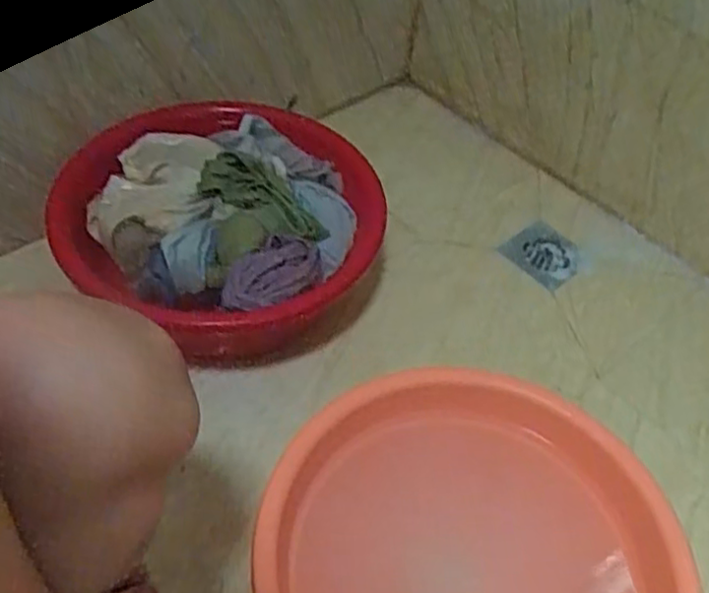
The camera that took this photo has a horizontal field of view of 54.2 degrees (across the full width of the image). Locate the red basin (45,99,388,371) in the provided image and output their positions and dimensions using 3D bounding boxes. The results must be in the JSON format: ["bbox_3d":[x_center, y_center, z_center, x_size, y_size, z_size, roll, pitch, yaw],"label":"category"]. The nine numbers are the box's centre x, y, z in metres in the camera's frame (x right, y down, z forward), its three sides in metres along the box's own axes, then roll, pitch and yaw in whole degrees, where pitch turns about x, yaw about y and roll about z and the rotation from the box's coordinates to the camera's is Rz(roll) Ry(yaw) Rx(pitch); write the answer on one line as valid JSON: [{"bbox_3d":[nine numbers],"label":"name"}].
[{"bbox_3d":[-0.147,-0.092,0.866,0.352,0.142,0.343,2,48,-3],"label":"red basin"}]

